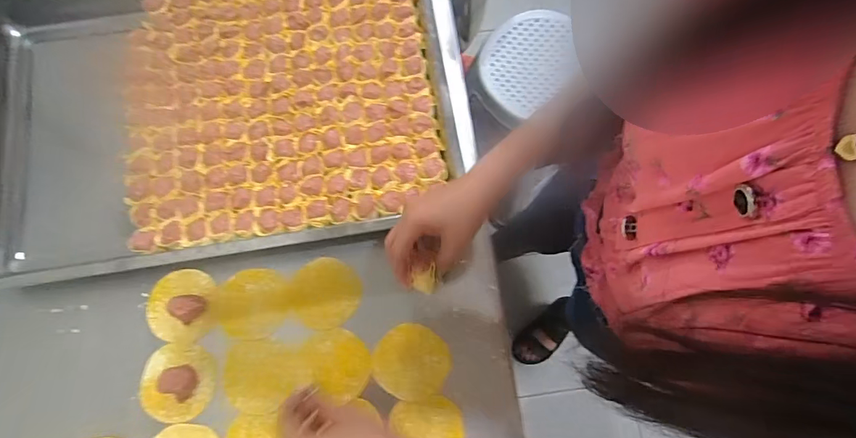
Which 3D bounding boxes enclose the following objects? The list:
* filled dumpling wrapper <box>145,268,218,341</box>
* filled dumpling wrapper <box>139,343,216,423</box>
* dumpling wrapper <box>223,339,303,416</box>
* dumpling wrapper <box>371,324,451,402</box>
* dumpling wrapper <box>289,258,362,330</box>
[{"bbox_3d":[-0.289,0.098,0.507,0.080,0.030,0.081,-1,75,-1],"label":"filled dumpling wrapper"},{"bbox_3d":[-0.283,0.183,0.493,0.084,0.007,0.079,-5,75,-2],"label":"filled dumpling wrapper"},{"bbox_3d":[-0.185,0.177,0.498,0.086,0.004,0.076,-1,75,-1],"label":"dumpling wrapper"},{"bbox_3d":[-0.019,0.162,0.501,0.084,0.004,0.079,0,75,-1],"label":"dumpling wrapper"},{"bbox_3d":[-0.122,0.088,0.525,0.083,0.004,0.080,-1,77,0],"label":"dumpling wrapper"}]

